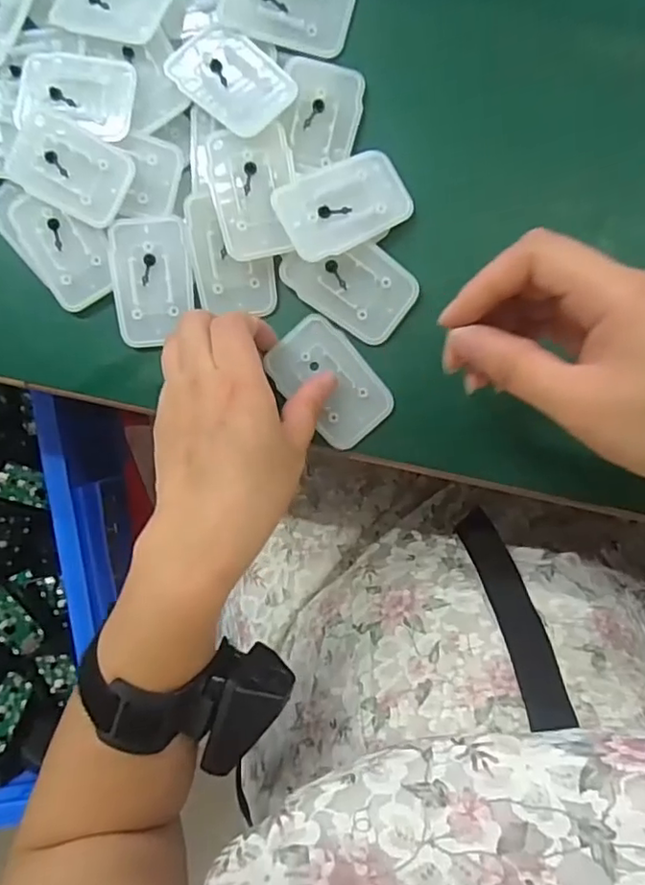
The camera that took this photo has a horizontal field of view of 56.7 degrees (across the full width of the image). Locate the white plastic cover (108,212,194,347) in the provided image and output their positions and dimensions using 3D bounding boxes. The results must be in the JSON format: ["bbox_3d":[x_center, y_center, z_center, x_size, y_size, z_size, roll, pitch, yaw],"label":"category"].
[{"bbox_3d":[-0.094,-0.089,0.331,0.043,0.004,0.068,-5,99,2],"label":"white plastic cover"}]

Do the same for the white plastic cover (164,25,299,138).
[{"bbox_3d":[-0.049,-0.191,0.315,0.065,0.007,0.043,42,92,7],"label":"white plastic cover"}]

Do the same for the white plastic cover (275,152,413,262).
[{"bbox_3d":[0.012,-0.124,0.312,0.067,0.004,0.042,-26,91,-11],"label":"white plastic cover"}]

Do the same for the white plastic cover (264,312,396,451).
[{"bbox_3d":[0.004,-0.034,0.327,0.044,0.007,0.070,-42,83,3],"label":"white plastic cover"}]

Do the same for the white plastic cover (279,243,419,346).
[{"bbox_3d":[0.014,-0.086,0.319,0.068,0.004,0.044,34,101,-3],"label":"white plastic cover"}]

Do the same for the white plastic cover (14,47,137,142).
[{"bbox_3d":[-0.134,-0.189,0.323,0.066,0.010,0.045,12,88,7],"label":"white plastic cover"}]

